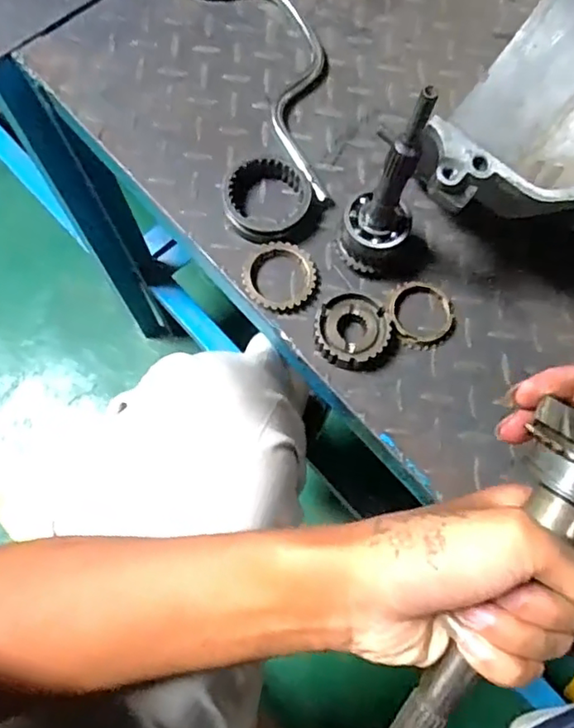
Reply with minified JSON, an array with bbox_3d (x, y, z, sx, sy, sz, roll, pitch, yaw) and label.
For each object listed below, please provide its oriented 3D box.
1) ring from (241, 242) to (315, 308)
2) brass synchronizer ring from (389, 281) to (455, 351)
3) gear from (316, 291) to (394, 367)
[{"bbox_3d":[-0.006,-0.069,0.457,0.057,0.014,0.053,1,73,-2],"label":"ring"},{"bbox_3d":[0.105,-0.039,0.456,0.052,0.015,0.055,1,73,-2],"label":"brass synchronizer ring"},{"bbox_3d":[0.048,-0.025,0.445,0.056,0.021,0.054,1,73,-2],"label":"gear"}]

